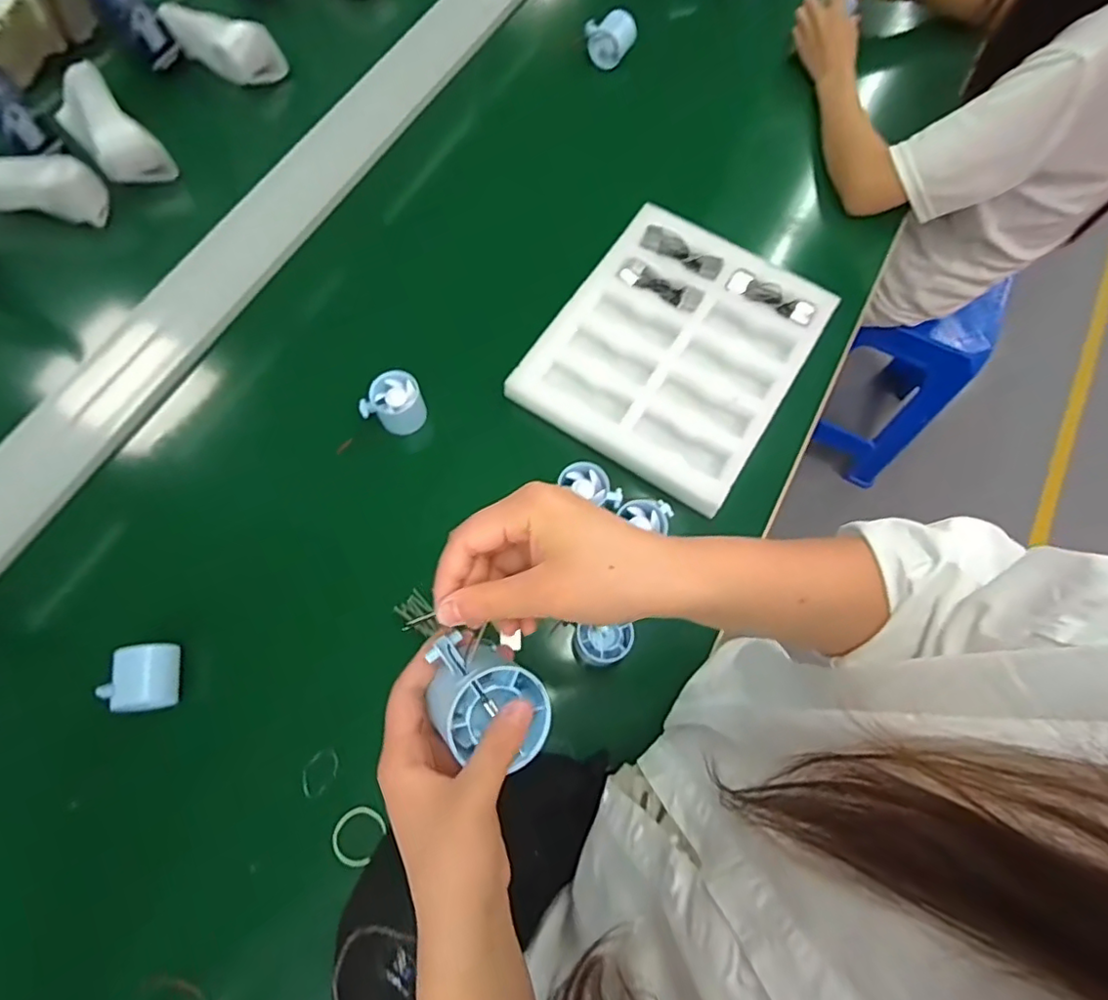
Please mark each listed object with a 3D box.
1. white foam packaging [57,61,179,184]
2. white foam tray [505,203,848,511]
[{"bbox_3d":[-0.626,-0.524,0.815,0.081,0.049,0.227,-40,76,-14],"label":"white foam packaging"},{"bbox_3d":[0.145,-0.188,0.709,0.279,0.028,0.327,32,72,10],"label":"white foam tray"}]

